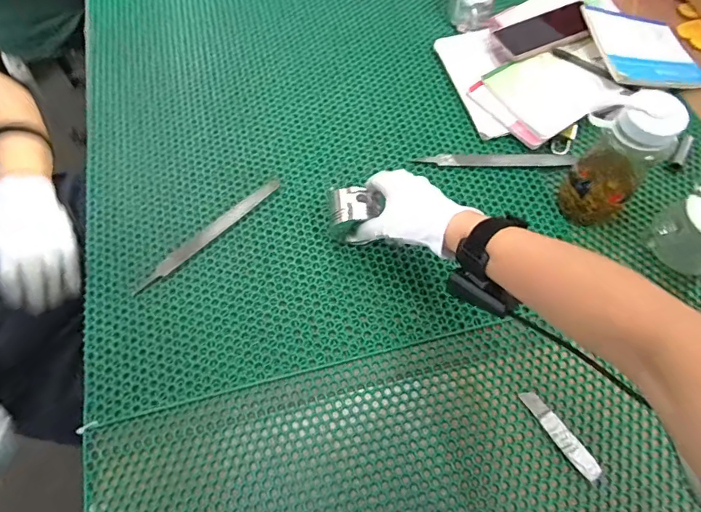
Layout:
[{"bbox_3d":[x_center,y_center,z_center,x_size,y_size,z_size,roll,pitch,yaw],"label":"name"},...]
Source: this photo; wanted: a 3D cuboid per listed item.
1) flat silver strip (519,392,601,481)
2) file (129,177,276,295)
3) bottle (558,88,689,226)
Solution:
[{"bbox_3d":[0.233,0.196,0.501,0.024,0.009,0.104,-31,67,-13],"label":"flat silver strip"},{"bbox_3d":[-0.191,-0.032,0.615,0.232,0.008,0.023,-40,70,-16],"label":"file"},{"bbox_3d":[0.317,-0.116,0.544,0.080,0.182,0.088,-32,68,-13],"label":"bottle"}]

